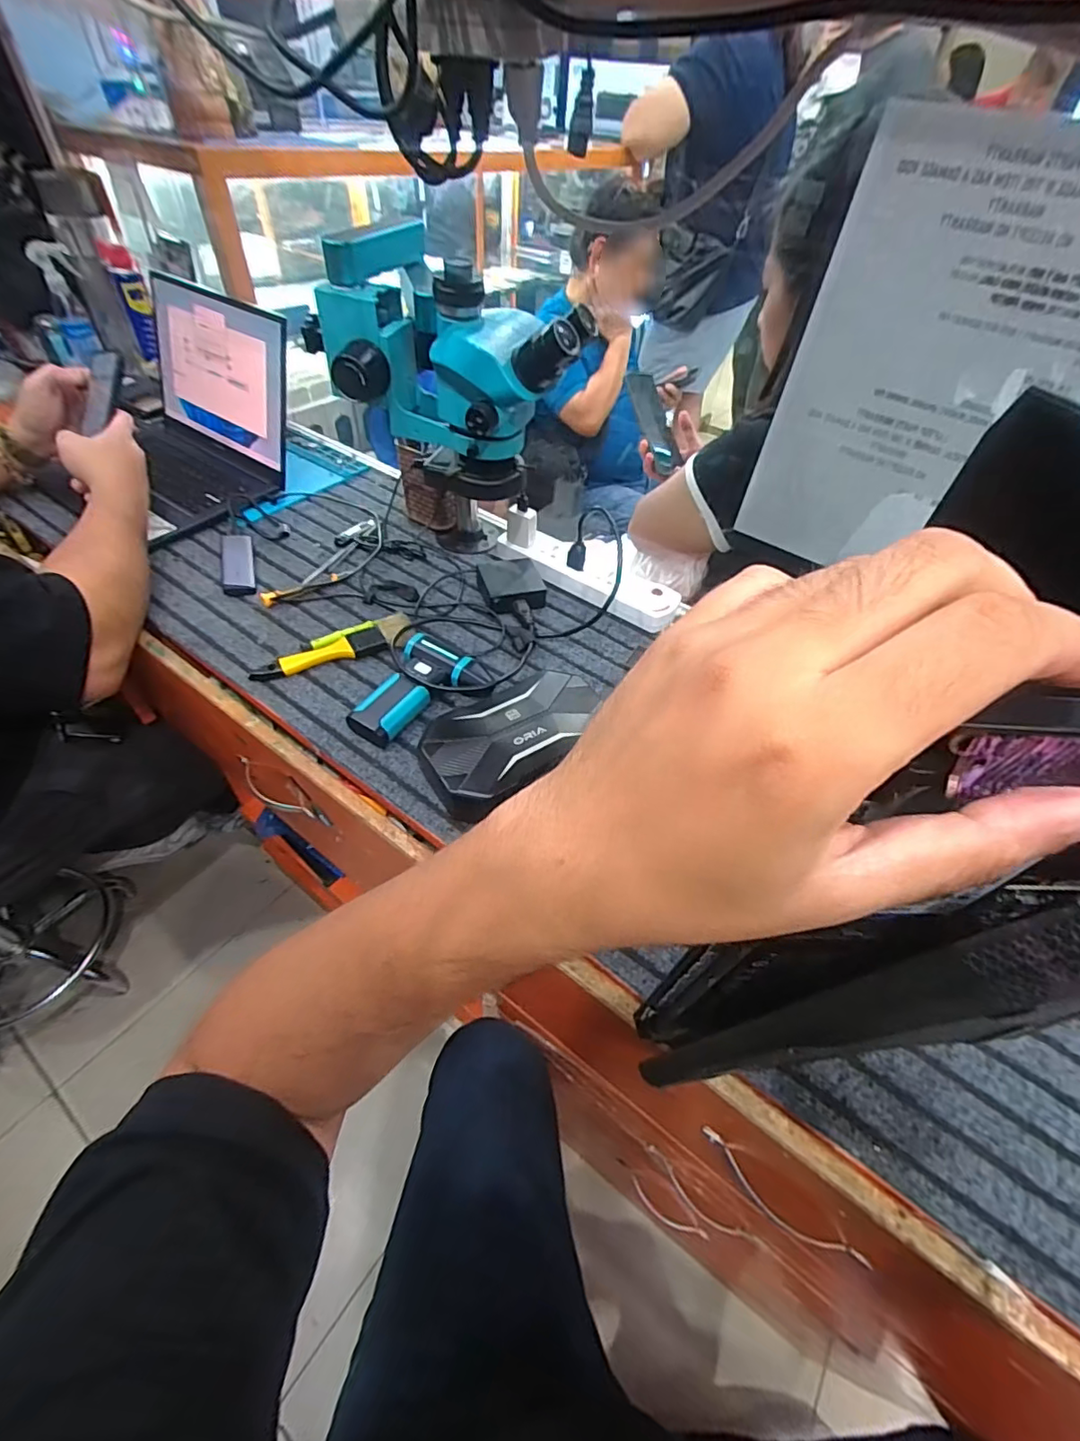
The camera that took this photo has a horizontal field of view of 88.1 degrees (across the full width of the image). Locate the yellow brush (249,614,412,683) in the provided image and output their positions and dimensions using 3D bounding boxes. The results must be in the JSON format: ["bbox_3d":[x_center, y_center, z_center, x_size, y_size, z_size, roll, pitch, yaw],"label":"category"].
[{"bbox_3d":[-0.235,-0.083,0.634,0.175,0.020,0.047,-18,53,-20],"label":"yellow brush"}]

